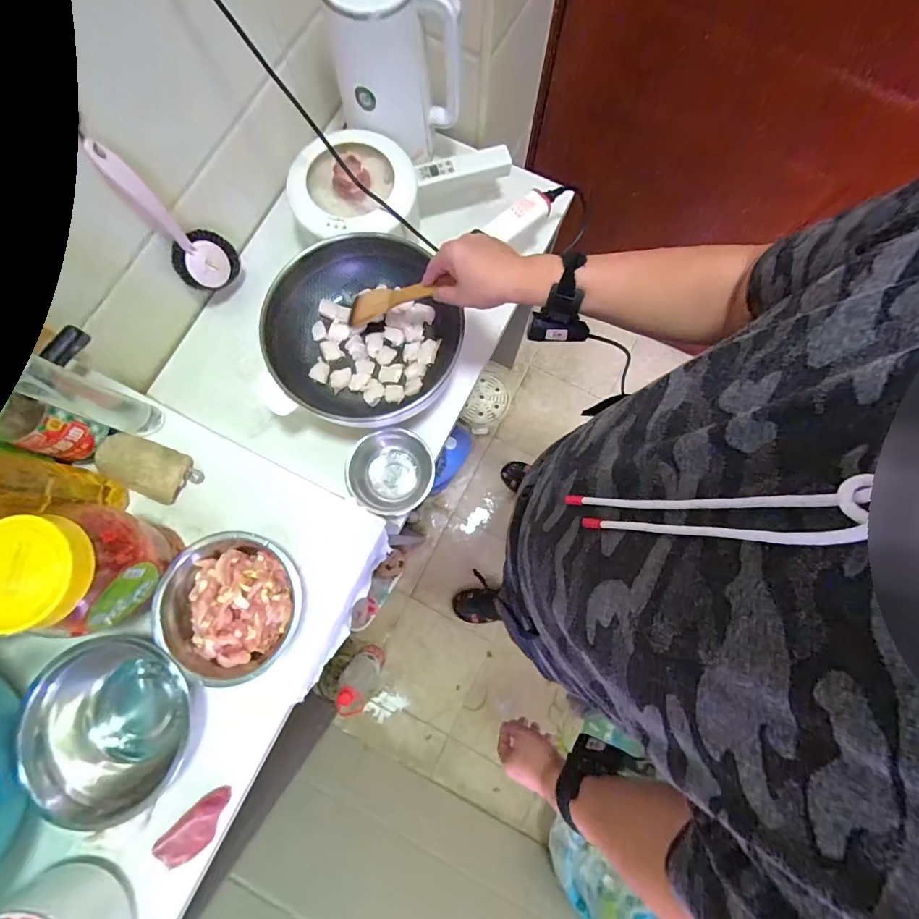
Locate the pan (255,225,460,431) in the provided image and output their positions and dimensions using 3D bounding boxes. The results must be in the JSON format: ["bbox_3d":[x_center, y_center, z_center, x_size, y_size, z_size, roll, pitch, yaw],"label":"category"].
[{"bbox_3d":[-0.130,-0.181,0.597,0.254,0.094,0.257,1,80,-1],"label":"pan"}]

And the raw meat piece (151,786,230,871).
[{"bbox_3d":[-0.268,0.377,0.426,0.078,0.019,0.037,-43,83,-8],"label":"raw meat piece"}]

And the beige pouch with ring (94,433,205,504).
[{"bbox_3d":[-0.365,0.010,0.489,0.108,0.033,0.060,21,80,3],"label":"beige pouch with ring"}]

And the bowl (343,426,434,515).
[{"bbox_3d":[-0.102,0.021,0.634,0.125,0.063,0.120,0,80,-1],"label":"bowl"}]

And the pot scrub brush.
[{"bbox_3d":[-0.375,-0.309,0.551,0.040,0.215,0.083,42,82,6],"label":"pot scrub brush"}]

